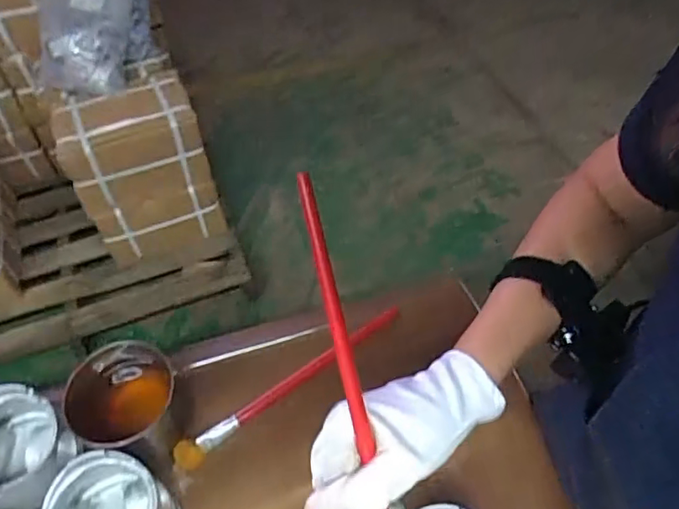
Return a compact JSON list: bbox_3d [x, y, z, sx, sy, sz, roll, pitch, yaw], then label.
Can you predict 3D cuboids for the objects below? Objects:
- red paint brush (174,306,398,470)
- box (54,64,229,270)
[{"bbox_3d":[-0.045,0.130,0.583,0.270,0.016,0.025,-31,59,-20],"label":"red paint brush"},{"bbox_3d":[-0.508,-0.227,1.477,0.313,0.391,0.251,-20,56,-13],"label":"box"}]

